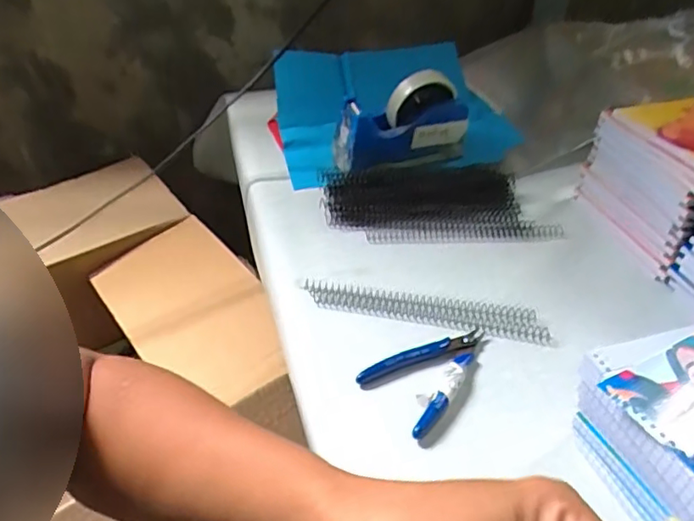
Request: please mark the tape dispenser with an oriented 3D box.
[{"bbox_3d":[0.067,-0.166,0.687,0.161,0.107,0.053,-14,40,-16],"label":"tape dispenser"}]

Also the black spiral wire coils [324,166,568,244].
[{"bbox_3d":[0.092,-0.073,0.646,0.236,0.021,0.151,-5,38,-6],"label":"black spiral wire coils"}]

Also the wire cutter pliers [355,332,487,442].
[{"bbox_3d":[0.073,0.089,0.458,0.115,0.013,0.071,-28,45,-30],"label":"wire cutter pliers"}]

